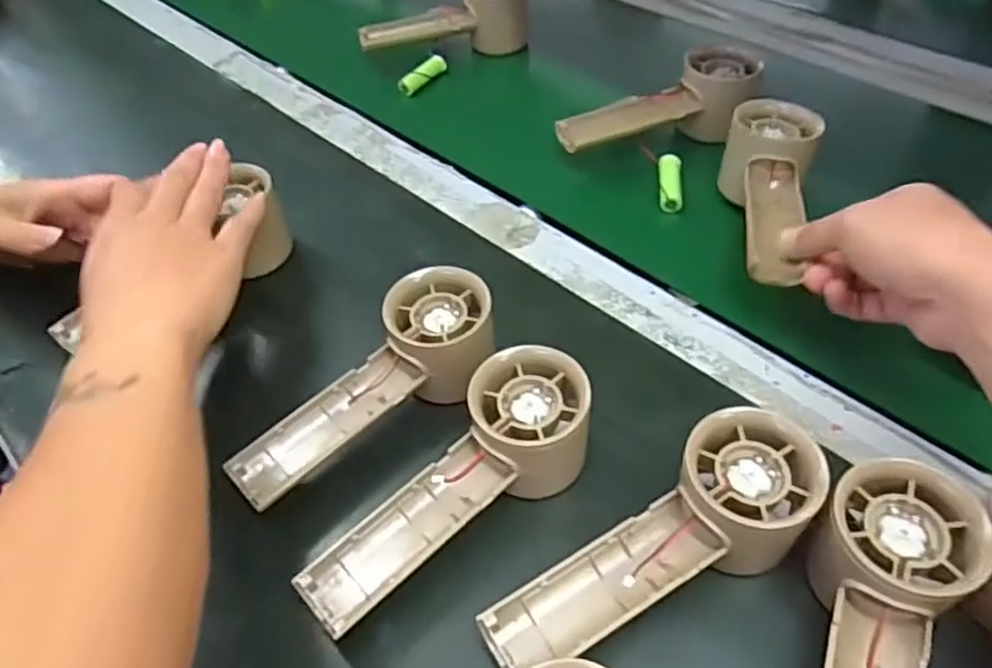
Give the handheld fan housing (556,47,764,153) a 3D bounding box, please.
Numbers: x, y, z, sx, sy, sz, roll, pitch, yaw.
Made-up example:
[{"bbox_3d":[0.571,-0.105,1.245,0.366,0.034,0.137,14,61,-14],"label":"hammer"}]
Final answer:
[{"bbox_3d":[0.125,-0.165,0.520,0.159,0.060,0.047,-20,51,-11],"label":"handheld fan housing"}]

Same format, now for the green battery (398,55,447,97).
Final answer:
[{"bbox_3d":[-0.065,-0.233,0.612,0.012,0.017,0.051,35,62,29],"label":"green battery"}]

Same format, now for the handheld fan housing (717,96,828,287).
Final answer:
[{"bbox_3d":[0.174,-0.082,0.434,0.055,0.049,0.153,7,52,11],"label":"handheld fan housing"}]

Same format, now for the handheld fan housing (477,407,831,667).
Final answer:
[{"bbox_3d":[0.070,0.093,0.285,0.153,0.047,0.052,-31,54,-19],"label":"handheld fan housing"}]

